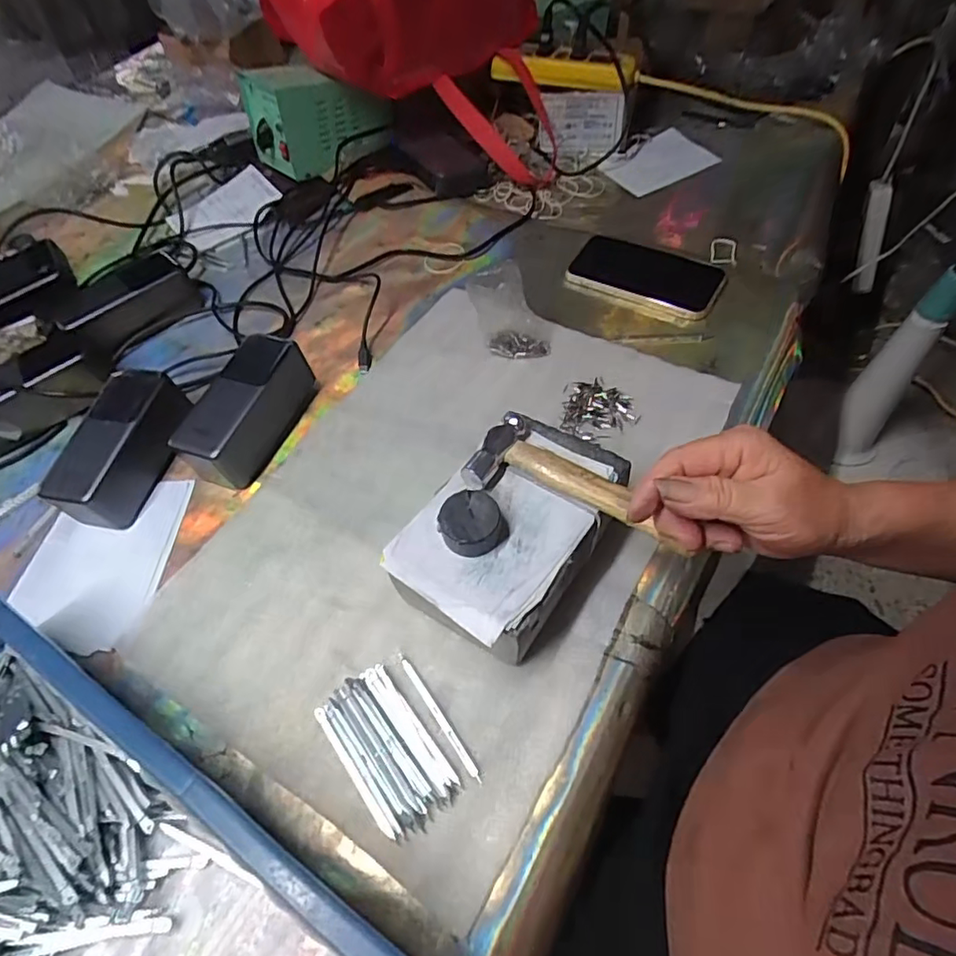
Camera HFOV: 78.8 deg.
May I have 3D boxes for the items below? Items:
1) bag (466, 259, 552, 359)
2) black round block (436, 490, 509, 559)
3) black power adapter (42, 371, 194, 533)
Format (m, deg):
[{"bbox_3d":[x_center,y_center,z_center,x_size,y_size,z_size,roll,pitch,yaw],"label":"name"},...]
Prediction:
[{"bbox_3d":[0.031,-0.147,0.520,0.070,0.086,0.031,-2,56,4],"label":"bag"},{"bbox_3d":[-0.004,0.028,0.367,0.039,0.018,0.039,-3,56,4],"label":"black round block"},{"bbox_3d":[-0.296,-0.025,0.489,0.059,0.053,0.127,7,59,9],"label":"black power adapter"}]

